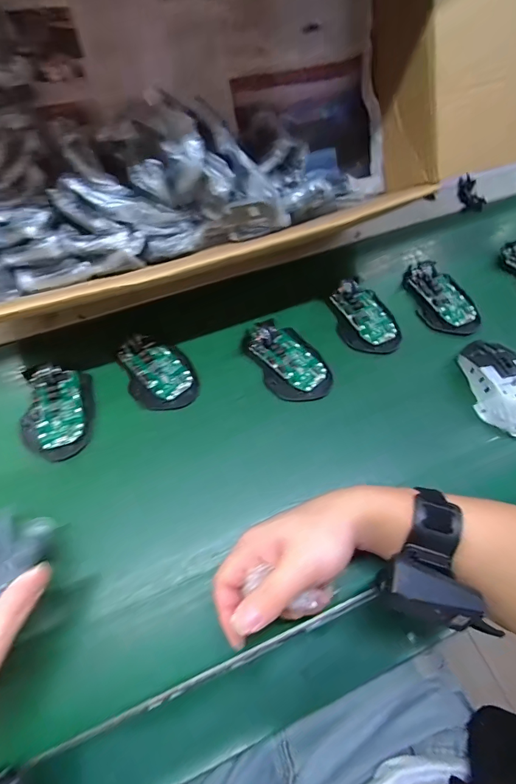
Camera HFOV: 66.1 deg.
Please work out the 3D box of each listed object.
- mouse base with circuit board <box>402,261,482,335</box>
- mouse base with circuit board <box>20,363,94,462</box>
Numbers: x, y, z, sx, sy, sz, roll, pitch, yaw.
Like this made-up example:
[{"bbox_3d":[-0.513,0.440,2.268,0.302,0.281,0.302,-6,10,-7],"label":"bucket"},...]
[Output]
[{"bbox_3d":[0.236,-0.120,0.509,0.065,0.034,0.114,-13,62,-10],"label":"mouse base with circuit board"},{"bbox_3d":[-0.212,0.020,0.421,0.068,0.034,0.096,-10,62,-9],"label":"mouse base with circuit board"}]

